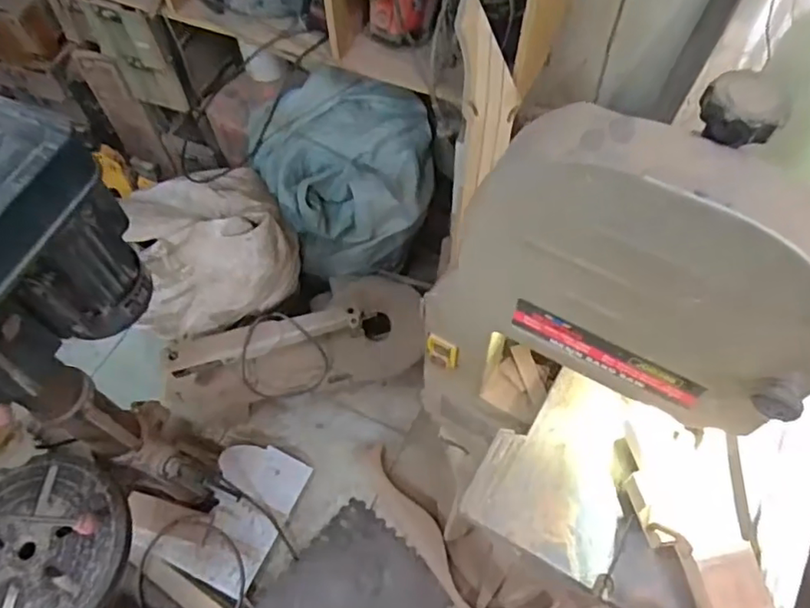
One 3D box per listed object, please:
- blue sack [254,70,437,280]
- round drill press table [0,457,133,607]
[{"bbox_3d":[-0.134,-0.312,1.439,0.383,0.327,0.401,-20,61,-9],"label":"blue sack"},{"bbox_3d":[-0.547,0.366,0.867,0.250,0.050,0.265,-1,60,2],"label":"round drill press table"}]

